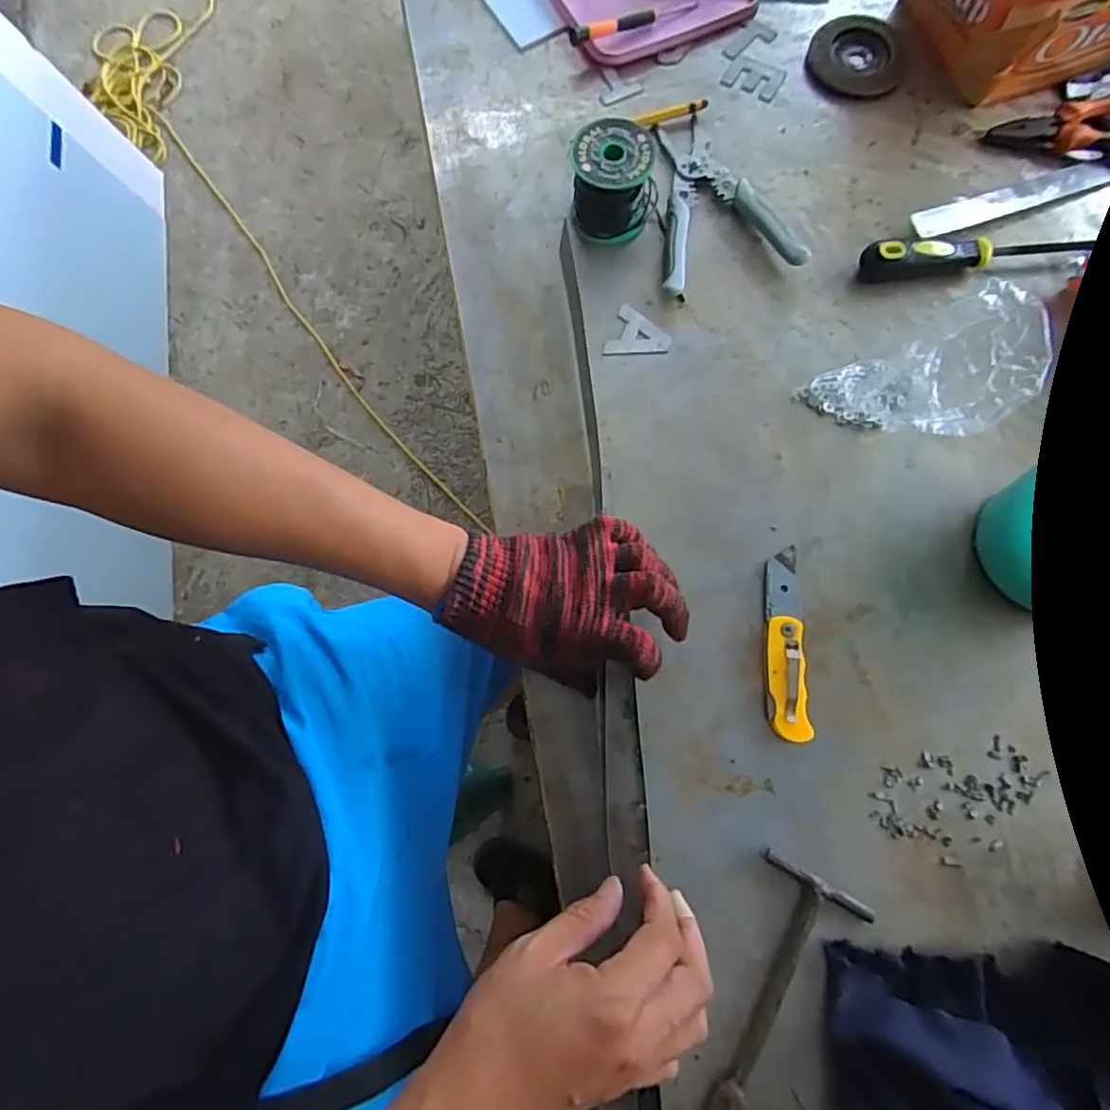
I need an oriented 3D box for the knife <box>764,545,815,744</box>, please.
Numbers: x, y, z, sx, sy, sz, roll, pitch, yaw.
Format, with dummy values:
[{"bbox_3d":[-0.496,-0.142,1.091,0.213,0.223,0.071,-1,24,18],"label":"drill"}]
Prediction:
[{"bbox_3d":[0.172,0.065,0.471,0.030,0.014,0.141,2,75,2],"label":"knife"}]

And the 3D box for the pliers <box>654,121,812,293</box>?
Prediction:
[{"bbox_3d":[0.137,-0.327,0.568,0.124,0.029,0.181,-14,75,-2],"label":"pliers"}]

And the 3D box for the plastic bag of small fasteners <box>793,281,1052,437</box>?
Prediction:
[{"bbox_3d":[0.270,-0.127,0.459,0.103,0.131,0.106,-21,76,-4],"label":"plastic bag of small fasteners"}]

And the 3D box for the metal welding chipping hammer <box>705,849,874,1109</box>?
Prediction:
[{"bbox_3d":[0.126,0.316,0.409,0.071,0.014,0.221,30,78,9],"label":"metal welding chipping hammer"}]

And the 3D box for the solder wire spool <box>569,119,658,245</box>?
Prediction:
[{"bbox_3d":[0.051,-0.322,0.547,0.072,0.067,0.065,5,76,3],"label":"solder wire spool"}]

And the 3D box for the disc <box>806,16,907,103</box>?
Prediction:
[{"bbox_3d":[0.295,-0.486,0.611,0.091,0.009,0.102,39,80,11],"label":"disc"}]

